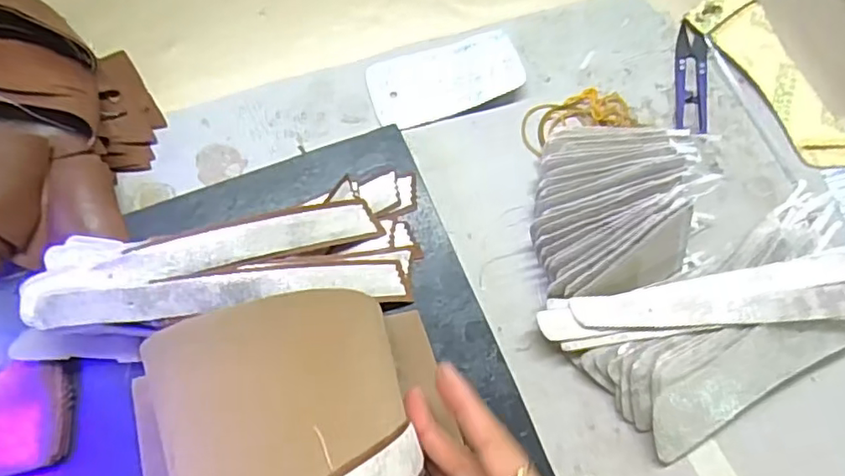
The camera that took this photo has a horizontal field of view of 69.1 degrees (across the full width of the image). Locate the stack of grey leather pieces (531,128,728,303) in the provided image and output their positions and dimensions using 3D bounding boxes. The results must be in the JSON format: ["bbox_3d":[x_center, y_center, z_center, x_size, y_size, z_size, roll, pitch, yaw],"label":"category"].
[{"bbox_3d":[0.116,-0.023,0.376,0.099,0.054,0.103,-11,75,-5],"label":"stack of grey leather pieces"}]

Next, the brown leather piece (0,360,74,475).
[{"bbox_3d":[-0.229,0.101,0.329,0.080,0.011,0.055,-14,75,-6],"label":"brown leather piece"}]

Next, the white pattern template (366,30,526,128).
[{"bbox_3d":[0.016,-0.111,0.421,0.103,0.015,0.053,-18,75,-7],"label":"white pattern template"}]

